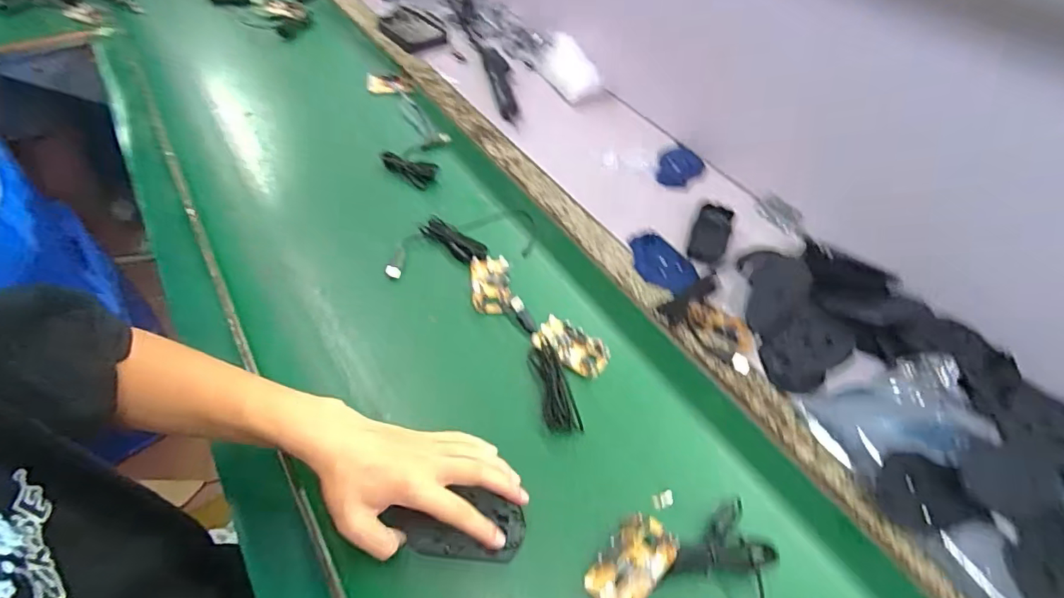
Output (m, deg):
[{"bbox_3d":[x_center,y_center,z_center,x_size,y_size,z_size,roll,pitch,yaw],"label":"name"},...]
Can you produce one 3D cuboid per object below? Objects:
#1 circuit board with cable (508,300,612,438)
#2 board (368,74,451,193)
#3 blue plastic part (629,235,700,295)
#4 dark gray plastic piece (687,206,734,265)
[{"bbox_3d":[0.039,0.060,0.539,0.085,0.024,0.162,-11,54,-11],"label":"circuit board with cable"},{"bbox_3d":[-0.200,-0.288,0.815,0.100,0.020,0.311,-13,54,-12],"label":"board"},{"bbox_3d":[0.164,-0.045,0.640,0.064,0.005,0.098,-29,59,-22],"label":"blue plastic part"},{"bbox_3d":[0.239,-0.088,0.672,0.045,0.011,0.105,20,54,13],"label":"dark gray plastic piece"}]

